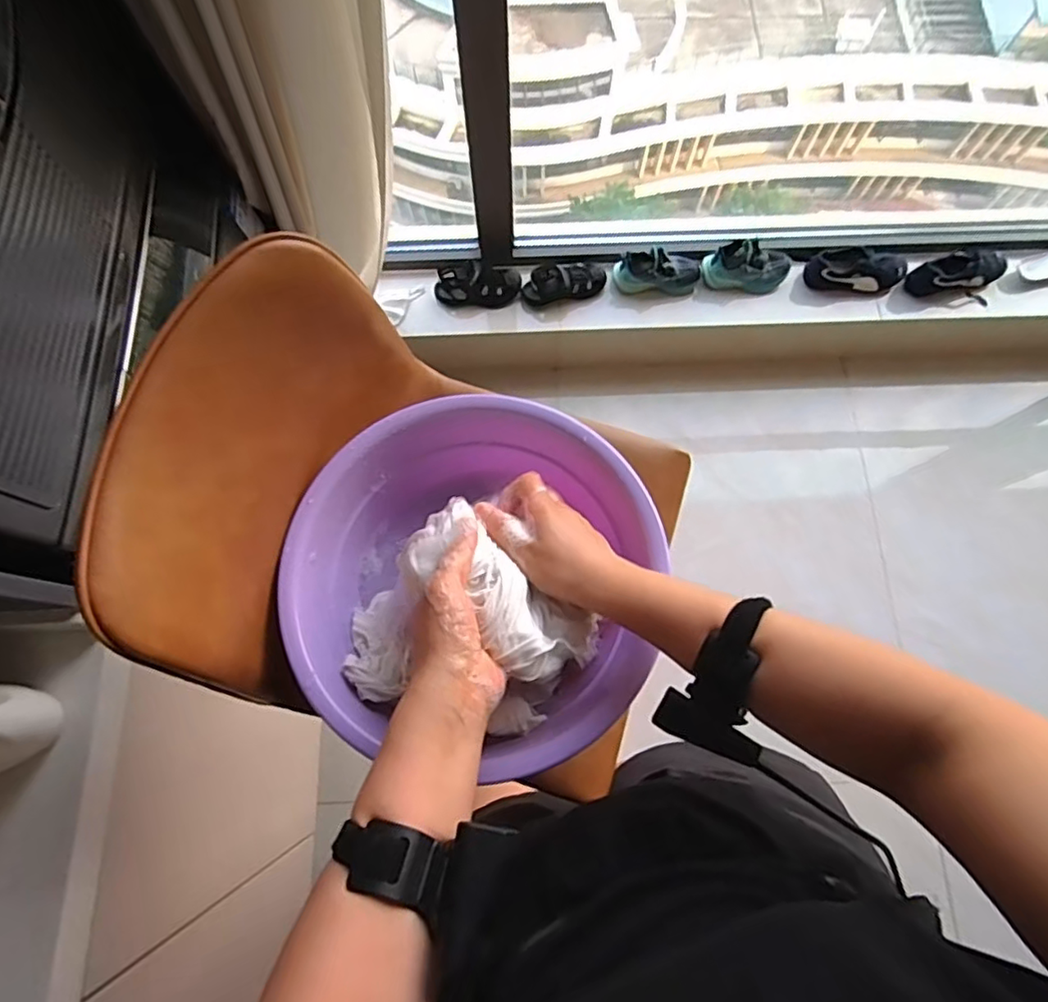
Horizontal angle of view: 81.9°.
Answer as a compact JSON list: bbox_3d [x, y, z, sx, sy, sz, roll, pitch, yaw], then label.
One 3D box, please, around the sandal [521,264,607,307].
[{"bbox_3d":[0.090,-0.496,1.360,0.187,0.051,0.071,-11,75,-3],"label":"sandal"}]

